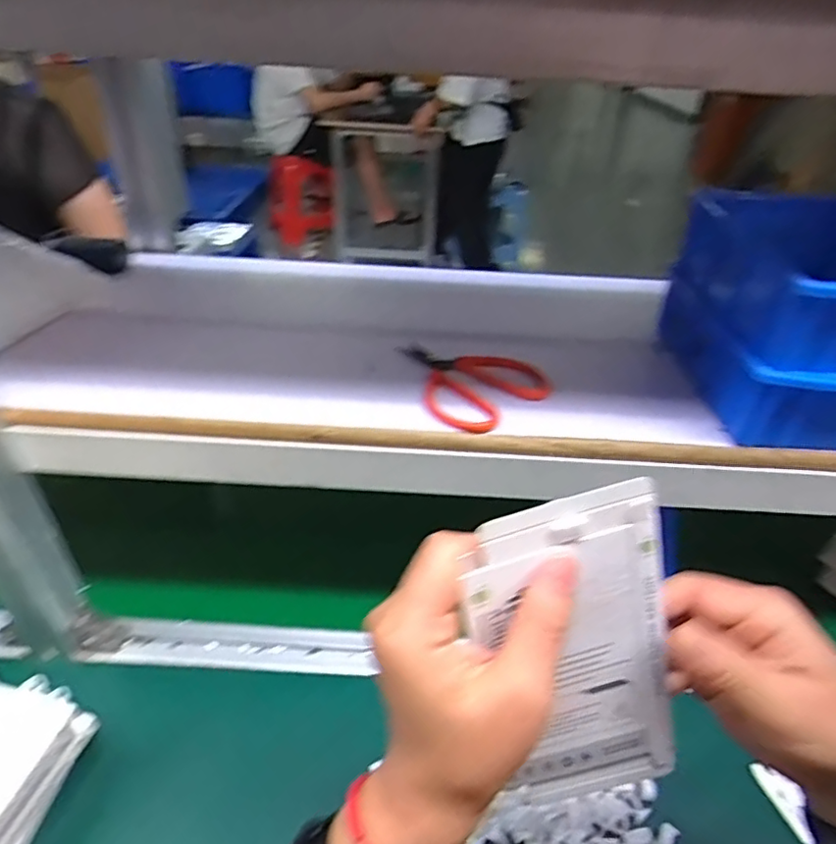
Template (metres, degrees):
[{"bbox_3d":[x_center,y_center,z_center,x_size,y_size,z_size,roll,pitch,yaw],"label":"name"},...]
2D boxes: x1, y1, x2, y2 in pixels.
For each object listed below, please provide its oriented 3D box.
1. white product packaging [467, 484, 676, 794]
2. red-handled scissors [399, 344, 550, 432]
[{"bbox_3d":[0.071,0.107,0.271,0.087,0.164,0.005,-13,21,-6],"label":"white product packaging"},{"bbox_3d":[0.034,-0.036,0.471,0.098,0.009,0.115,-25,44,-35],"label":"red-handled scissors"}]

